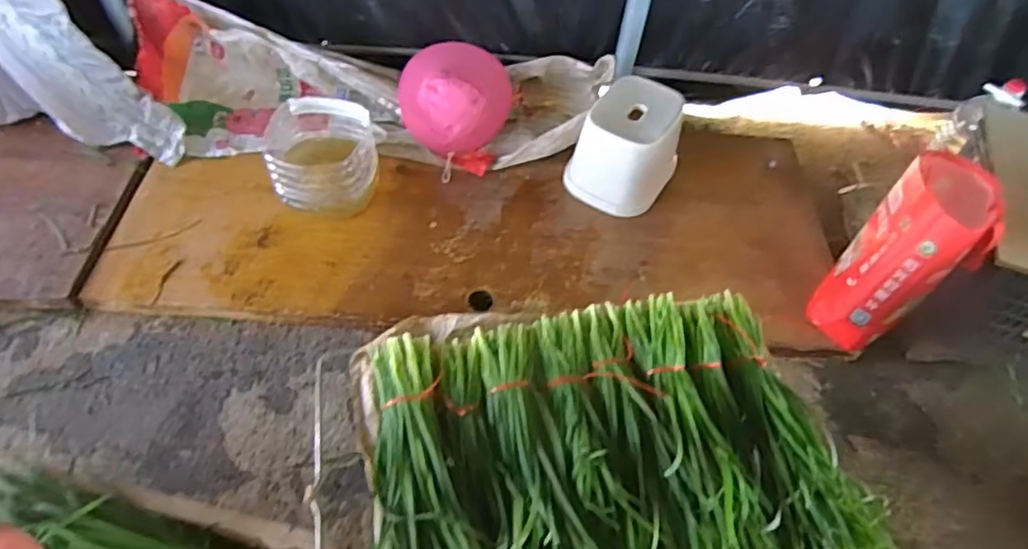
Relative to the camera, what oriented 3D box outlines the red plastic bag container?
[{"bbox_3d":[0.880,-0.049,1.361,0.203,0.367,0.357,34,59,20],"label":"red plastic bag container"}]

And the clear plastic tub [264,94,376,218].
[{"bbox_3d":[-0.498,-0.318,1.587,0.271,0.182,0.285,2,54,-2],"label":"clear plastic tub"}]

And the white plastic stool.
[{"bbox_3d":[0.309,-0.347,1.623,0.238,0.231,0.283,33,59,19],"label":"white plastic stool"}]

